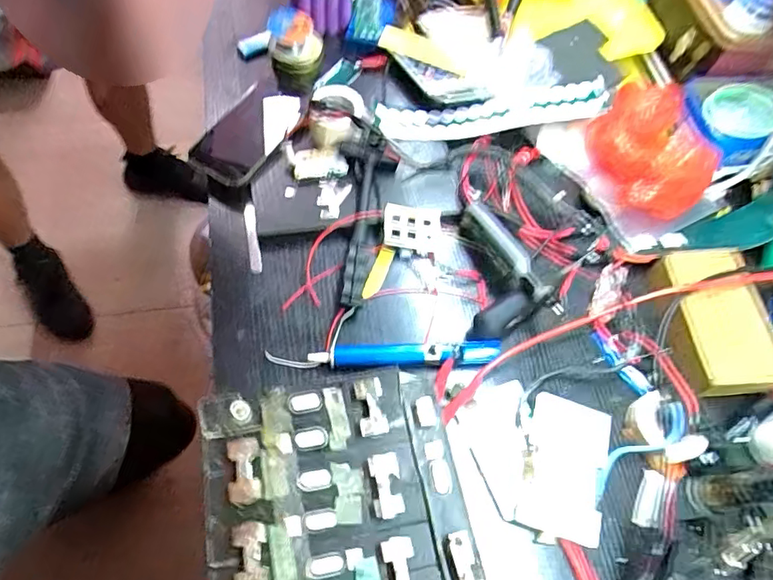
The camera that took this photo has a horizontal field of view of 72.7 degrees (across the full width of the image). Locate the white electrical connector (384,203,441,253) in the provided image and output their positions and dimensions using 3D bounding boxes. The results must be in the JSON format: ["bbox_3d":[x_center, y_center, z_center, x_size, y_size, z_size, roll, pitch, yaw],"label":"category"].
[{"bbox_3d":[0.029,-0.068,0.586,0.066,0.009,0.047,8,87,-19],"label":"white electrical connector"}]

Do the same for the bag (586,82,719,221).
[{"bbox_3d":[0.313,-0.174,0.627,0.116,0.072,0.165,0,62,-7],"label":"bag"}]

